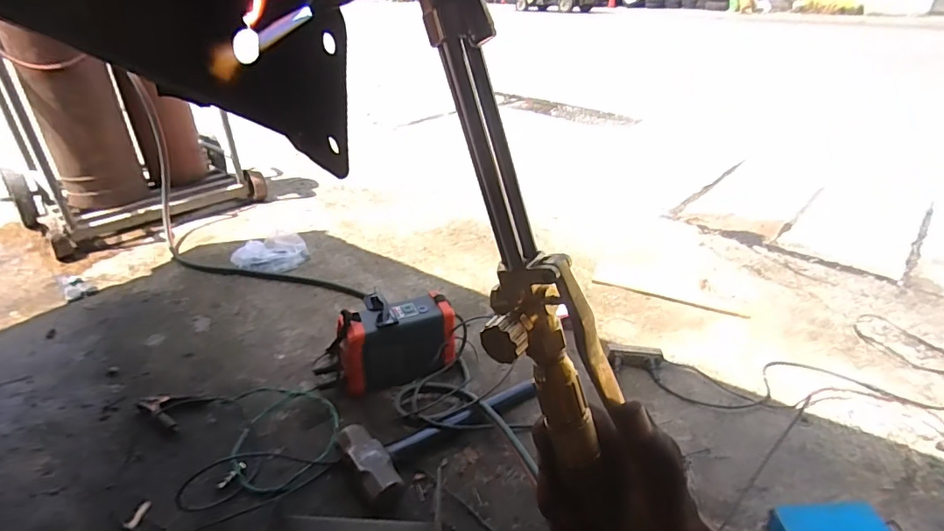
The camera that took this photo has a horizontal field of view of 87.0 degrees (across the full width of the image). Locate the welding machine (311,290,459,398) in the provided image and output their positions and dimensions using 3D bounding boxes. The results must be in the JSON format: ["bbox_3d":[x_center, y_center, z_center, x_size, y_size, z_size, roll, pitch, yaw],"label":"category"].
[{"bbox_3d":[-0.192,0.165,1.091,0.295,0.186,0.127,-11,31,-18],"label":"welding machine"}]

